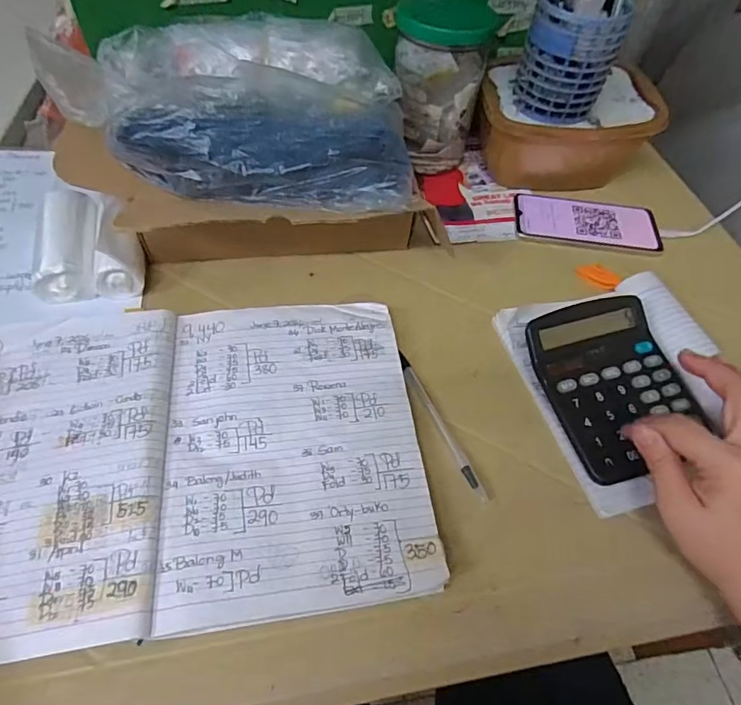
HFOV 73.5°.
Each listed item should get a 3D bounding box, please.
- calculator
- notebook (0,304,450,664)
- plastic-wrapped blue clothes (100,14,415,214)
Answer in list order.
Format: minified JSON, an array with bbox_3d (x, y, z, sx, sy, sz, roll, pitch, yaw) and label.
[{"bbox_3d":[0.203,0.025,0.417,0.116,0.025,0.142,-15,69,-12],"label":"calculator"},{"bbox_3d":[-0.136,0.067,0.364,0.342,0.013,0.244,-4,56,-8],"label":"notebook"},{"bbox_3d":[-0.081,-0.214,0.437,0.241,0.096,0.158,10,54,2],"label":"plastic-wrapped blue clothes"}]

